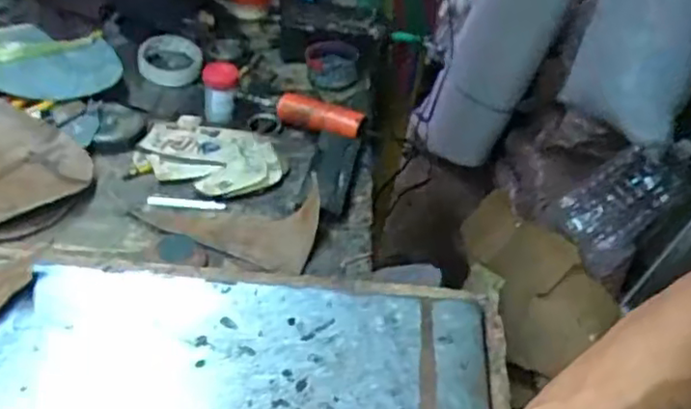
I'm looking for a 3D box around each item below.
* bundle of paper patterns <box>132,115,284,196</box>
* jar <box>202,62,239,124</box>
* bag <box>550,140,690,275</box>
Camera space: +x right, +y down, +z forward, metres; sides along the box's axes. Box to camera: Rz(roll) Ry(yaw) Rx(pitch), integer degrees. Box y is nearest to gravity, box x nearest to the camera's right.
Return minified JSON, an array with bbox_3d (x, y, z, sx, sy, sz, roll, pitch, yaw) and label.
[{"bbox_3d":[-0.155,-0.058,0.759,0.160,0.015,0.116,13,40,7],"label":"bundle of paper patterns"},{"bbox_3d":[-0.161,-0.146,0.855,0.042,0.085,0.041,4,40,-4],"label":"jar"},{"bbox_3d":[0.739,-0.028,1.740,0.218,0.061,0.426,43,91,8],"label":"bag"}]

